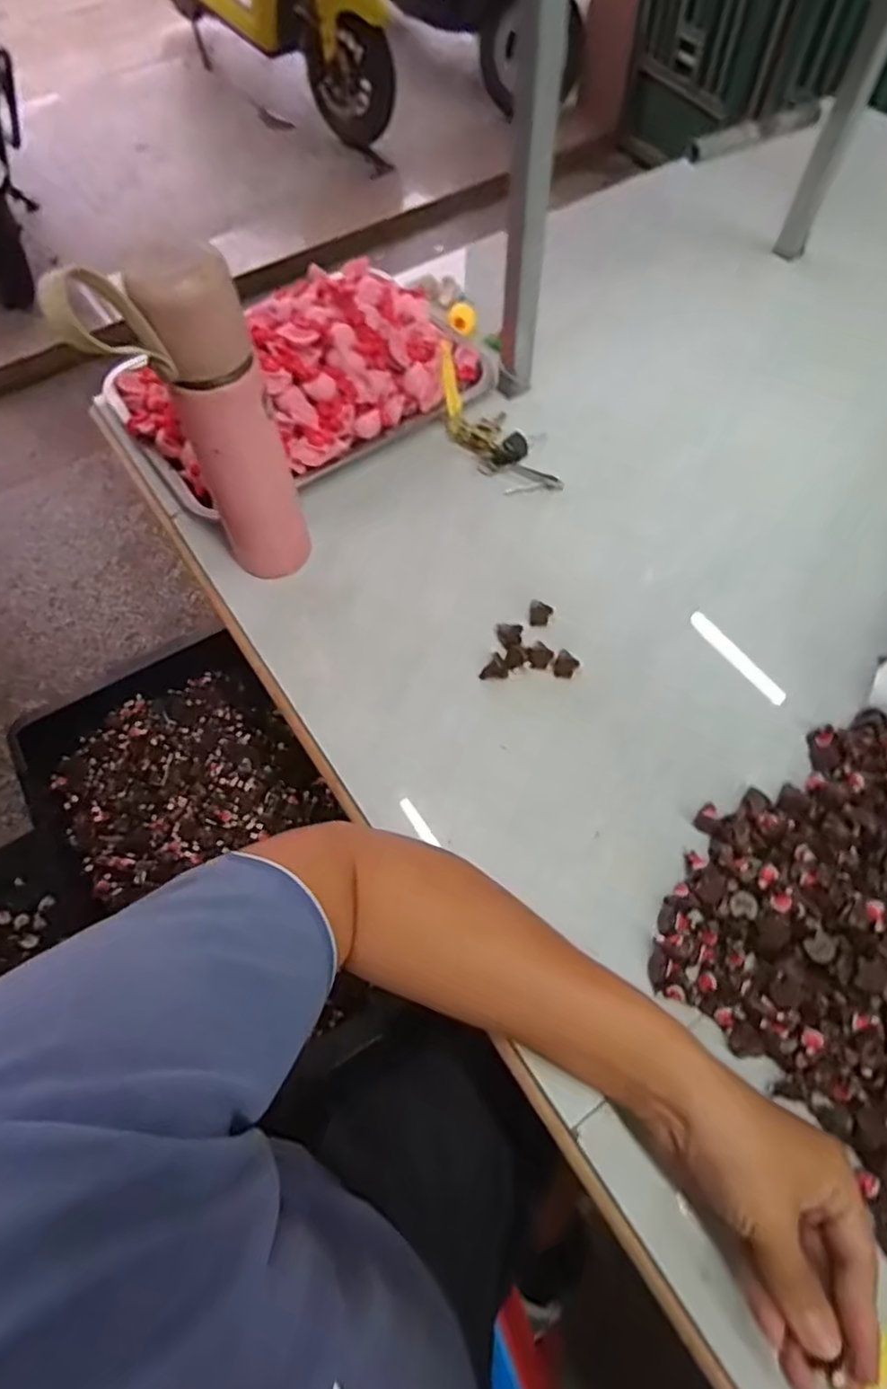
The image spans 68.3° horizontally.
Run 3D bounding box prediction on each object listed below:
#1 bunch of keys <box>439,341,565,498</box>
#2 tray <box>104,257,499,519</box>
[{"bbox_3d":[0.047,-0.268,0.660,0.072,0.037,0.187,-39,86,-17],"label":"bunch of keys"},{"bbox_3d":[-0.131,-0.335,0.667,0.377,0.076,0.215,-31,66,-13],"label":"tray"}]

